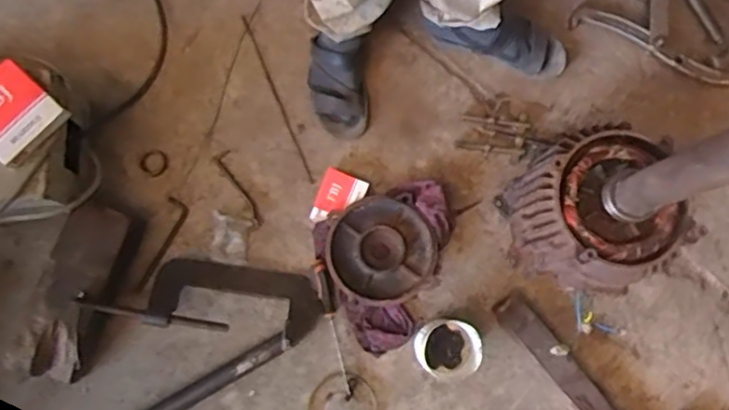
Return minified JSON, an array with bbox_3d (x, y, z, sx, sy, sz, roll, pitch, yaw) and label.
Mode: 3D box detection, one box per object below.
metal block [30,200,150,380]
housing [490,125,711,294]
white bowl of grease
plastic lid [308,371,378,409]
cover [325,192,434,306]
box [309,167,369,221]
[{"bbox_3d":[-0.466,0.143,1.030,0.118,0.090,0.290,13,80,-1],"label":"metal block"},{"bbox_3d":[0.330,0.020,0.951,0.196,0.271,0.203,1,81,-3],"label":"housing"},{"bbox_3d":[0.135,0.239,1.026,0.099,0.114,0.095,1,81,-3],"label":"white bowl of grease"},{"bbox_3d":[-0.037,0.347,1.052,0.109,0.009,0.113,1,81,-3],"label":"plastic lid"},{"bbox_3d":[0.027,0.082,1.073,0.178,0.048,0.175,36,80,3],"label":"cover"},{"bbox_3d":[-0.045,-0.011,1.095,0.079,0.031,0.096,20,80,0],"label":"box"}]

